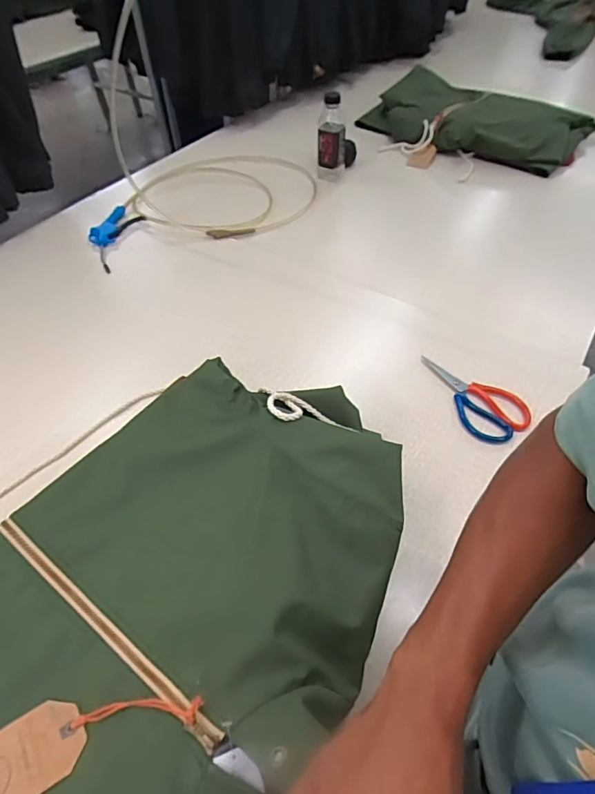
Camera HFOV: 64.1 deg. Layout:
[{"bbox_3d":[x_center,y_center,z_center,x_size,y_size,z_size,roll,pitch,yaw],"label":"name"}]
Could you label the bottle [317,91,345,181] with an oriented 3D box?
[{"bbox_3d":[0.086,-0.652,1.201,0.071,0.183,0.068,2,49,3],"label":"bottle"}]

